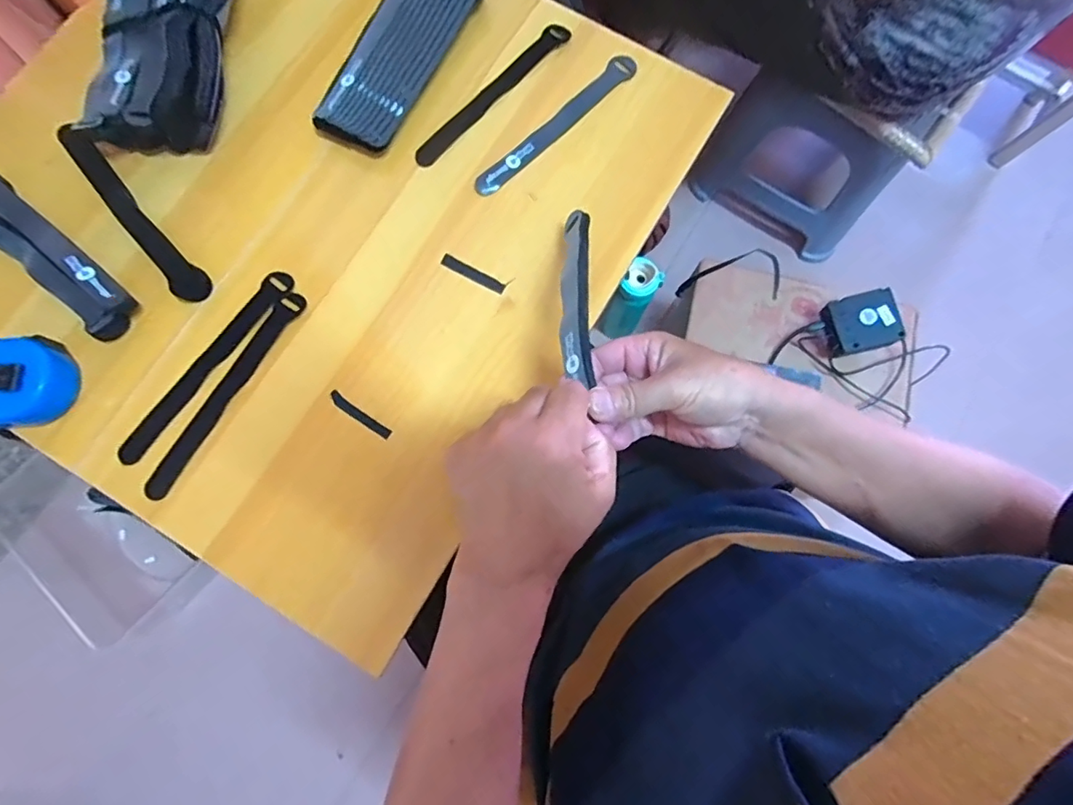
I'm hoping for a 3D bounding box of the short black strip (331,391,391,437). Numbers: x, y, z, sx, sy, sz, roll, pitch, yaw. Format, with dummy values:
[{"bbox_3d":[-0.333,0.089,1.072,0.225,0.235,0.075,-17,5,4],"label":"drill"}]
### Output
[{"bbox_3d":[-0.147,0.010,0.430,0.060,0.004,0.008,35,81,6],"label":"short black strip"}]

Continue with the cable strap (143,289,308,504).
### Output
[{"bbox_3d":[-0.257,-0.010,0.433,0.023,0.007,0.196,31,80,5],"label":"cable strap"}]

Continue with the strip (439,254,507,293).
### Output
[{"bbox_3d":[-0.056,-0.113,0.454,0.060,0.004,0.010,29,80,5],"label":"strip"}]

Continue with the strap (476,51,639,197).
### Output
[{"bbox_3d":[0.018,-0.258,0.486,0.196,0.011,0.023,-43,82,-8],"label":"strap"}]

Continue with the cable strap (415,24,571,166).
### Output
[{"bbox_3d":[-0.042,-0.294,0.494,0.023,0.008,0.195,43,83,6],"label":"cable strap"}]

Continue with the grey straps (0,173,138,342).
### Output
[{"bbox_3d":[-0.422,-0.130,0.439,0.195,0.032,0.043,40,81,7],"label":"grey straps"}]

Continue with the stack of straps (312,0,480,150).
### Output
[{"bbox_3d":[-0.125,-0.326,0.481,0.071,0.032,0.207,27,80,5],"label":"stack of straps"}]

